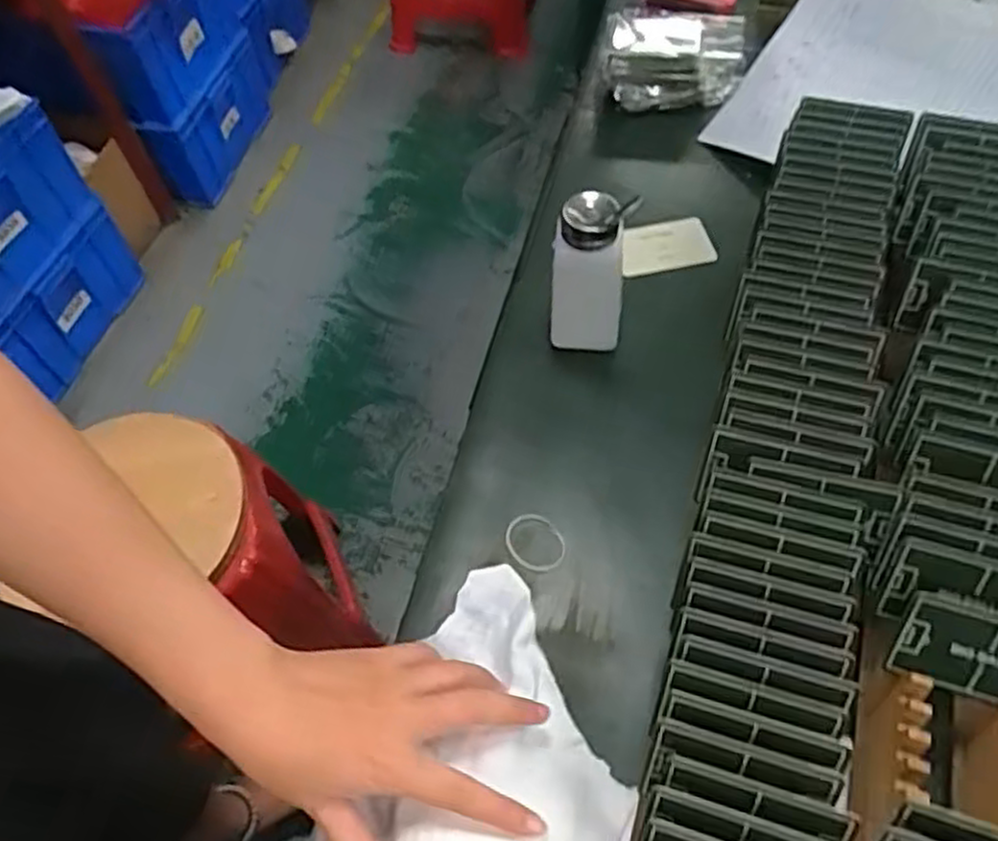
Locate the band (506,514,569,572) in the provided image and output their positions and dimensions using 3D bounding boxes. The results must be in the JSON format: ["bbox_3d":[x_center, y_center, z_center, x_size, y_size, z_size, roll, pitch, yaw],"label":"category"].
[{"bbox_3d":[0.026,0.084,0.526,0.042,0.006,0.042,5,54,-2],"label":"band"}]

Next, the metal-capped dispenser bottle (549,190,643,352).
[{"bbox_3d":[0.067,-0.106,0.570,0.055,0.135,0.044,8,57,9],"label":"metal-capped dispenser bottle"}]

